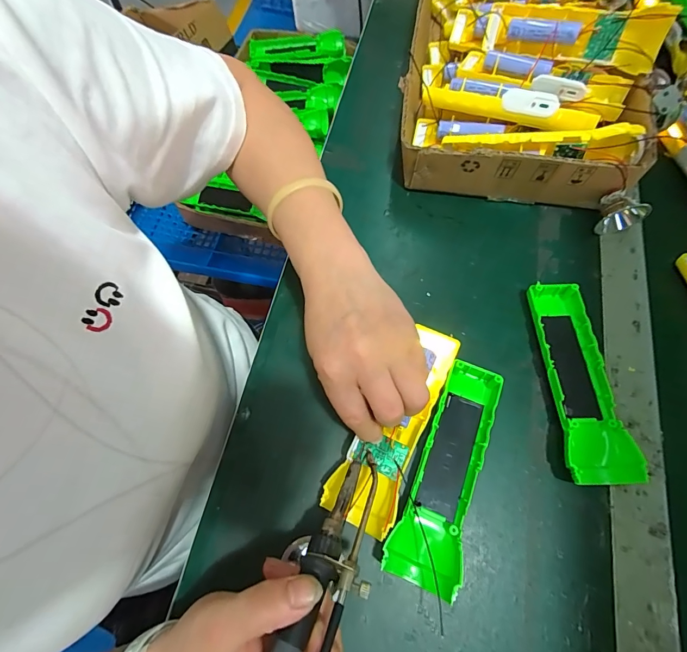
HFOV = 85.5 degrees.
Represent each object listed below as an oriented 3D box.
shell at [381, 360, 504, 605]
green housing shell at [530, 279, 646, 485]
[{"bbox_3d":[0.081,0.107,0.281,0.047,0.025,0.164,21,70,12],"label":"shell"},{"bbox_3d":[0.190,0.041,0.305,0.048,0.025,0.162,-1,67,3],"label":"green housing shell"}]

